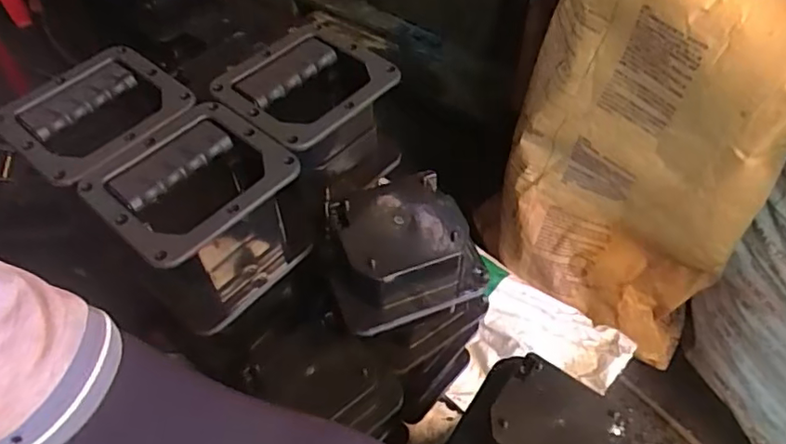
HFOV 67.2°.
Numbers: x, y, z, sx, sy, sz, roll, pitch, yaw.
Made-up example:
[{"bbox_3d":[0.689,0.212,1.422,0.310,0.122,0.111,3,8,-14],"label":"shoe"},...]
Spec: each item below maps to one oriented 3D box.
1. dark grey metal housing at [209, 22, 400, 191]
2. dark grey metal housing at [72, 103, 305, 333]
[{"bbox_3d":[-0.083,-0.112,0.633,0.139,0.109,0.154,37,61,26],"label":"dark grey metal housing"},{"bbox_3d":[-0.175,-0.001,0.568,0.144,0.137,0.151,36,61,26],"label":"dark grey metal housing"}]

